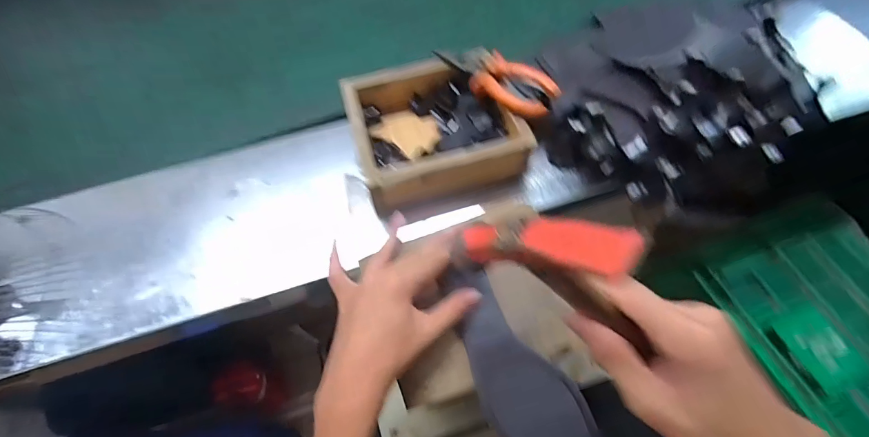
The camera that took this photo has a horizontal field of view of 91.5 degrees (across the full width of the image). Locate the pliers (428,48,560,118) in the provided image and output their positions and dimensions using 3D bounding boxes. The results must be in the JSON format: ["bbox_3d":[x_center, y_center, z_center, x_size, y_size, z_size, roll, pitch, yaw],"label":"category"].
[{"bbox_3d":[0.070,-0.160,0.472,0.057,0.022,0.140,-37,67,-16],"label":"pliers"}]

